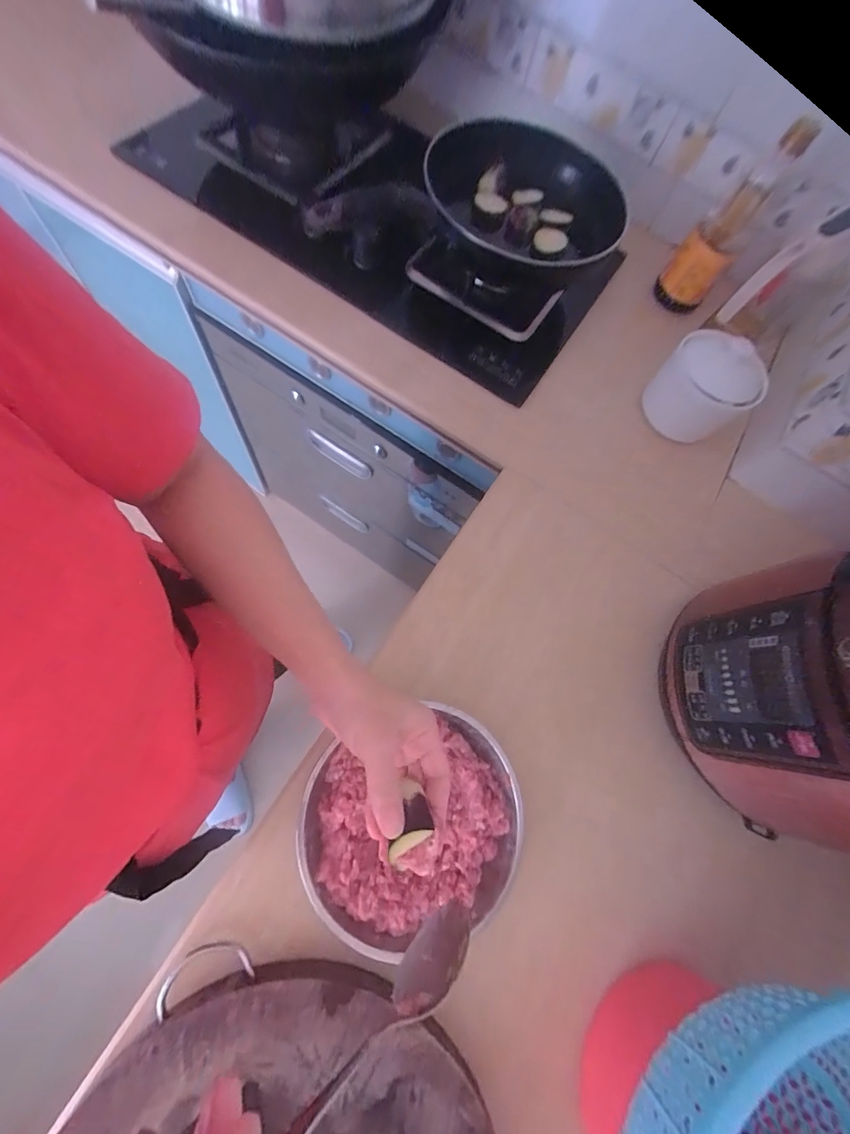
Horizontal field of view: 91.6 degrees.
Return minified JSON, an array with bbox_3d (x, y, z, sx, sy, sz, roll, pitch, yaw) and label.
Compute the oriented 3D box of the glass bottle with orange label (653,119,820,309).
[{"bbox_3d":[0.418,-0.476,0.576,0.075,0.205,0.072,40,71,5],"label":"glass bottle with orange label"}]

